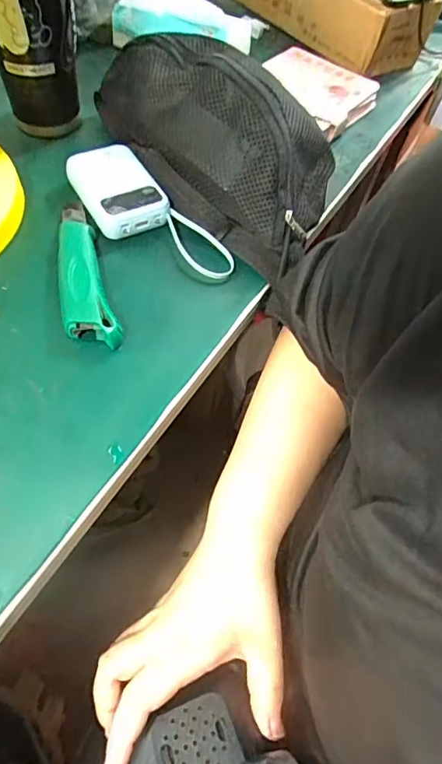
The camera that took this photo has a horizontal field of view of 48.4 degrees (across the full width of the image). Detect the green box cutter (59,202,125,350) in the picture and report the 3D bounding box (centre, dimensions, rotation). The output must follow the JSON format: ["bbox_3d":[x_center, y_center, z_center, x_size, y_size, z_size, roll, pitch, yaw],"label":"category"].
[{"bbox_3d":[-0.117,-0.095,0.402,0.038,0.030,0.161,-13,61,-15],"label":"green box cutter"}]

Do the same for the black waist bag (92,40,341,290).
[{"bbox_3d":[-0.012,-0.226,0.445,0.275,0.101,0.114,41,62,18],"label":"black waist bag"}]

